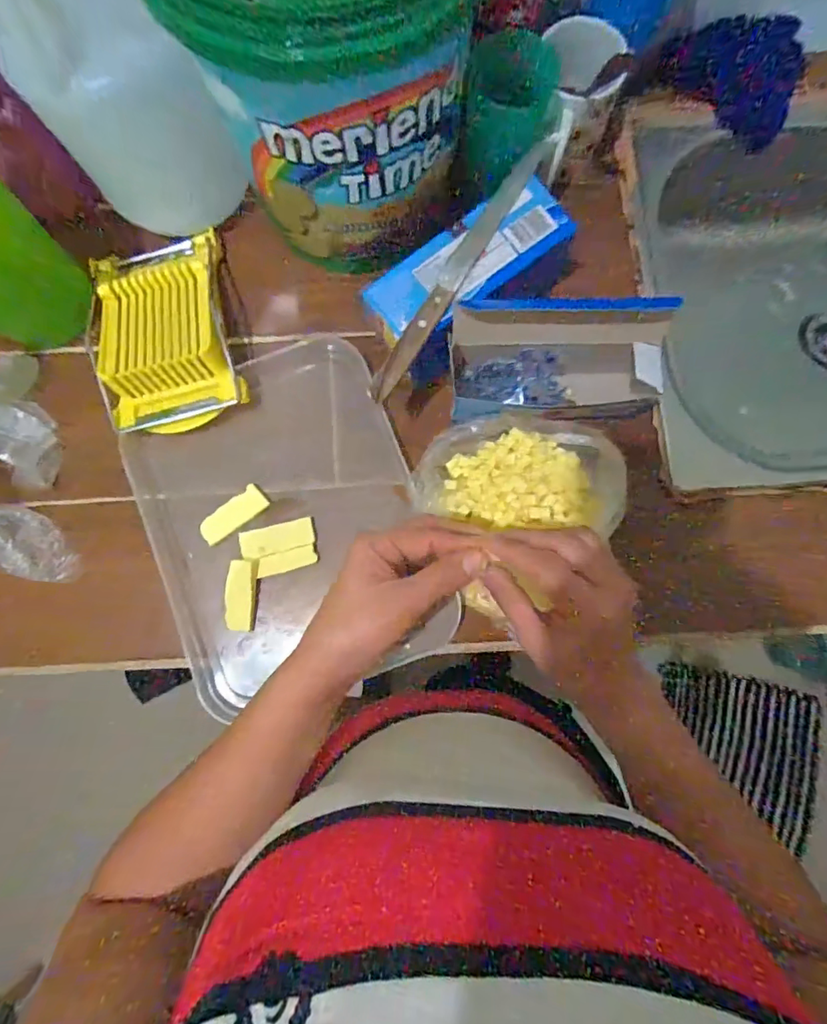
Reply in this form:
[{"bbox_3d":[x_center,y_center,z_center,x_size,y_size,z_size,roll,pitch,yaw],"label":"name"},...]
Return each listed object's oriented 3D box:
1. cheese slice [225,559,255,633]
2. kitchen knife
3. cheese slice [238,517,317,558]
[{"bbox_3d":[-0.159,0.076,0.466,0.024,0.012,0.063,2,82,0],"label":"cheese slice"},{"bbox_3d":[0.037,-0.200,0.416,0.022,0.014,0.254,31,83,4],"label":"kitchen knife"},{"bbox_3d":[-0.127,0.025,0.477,0.066,0.011,0.027,-15,82,-2],"label":"cheese slice"}]

